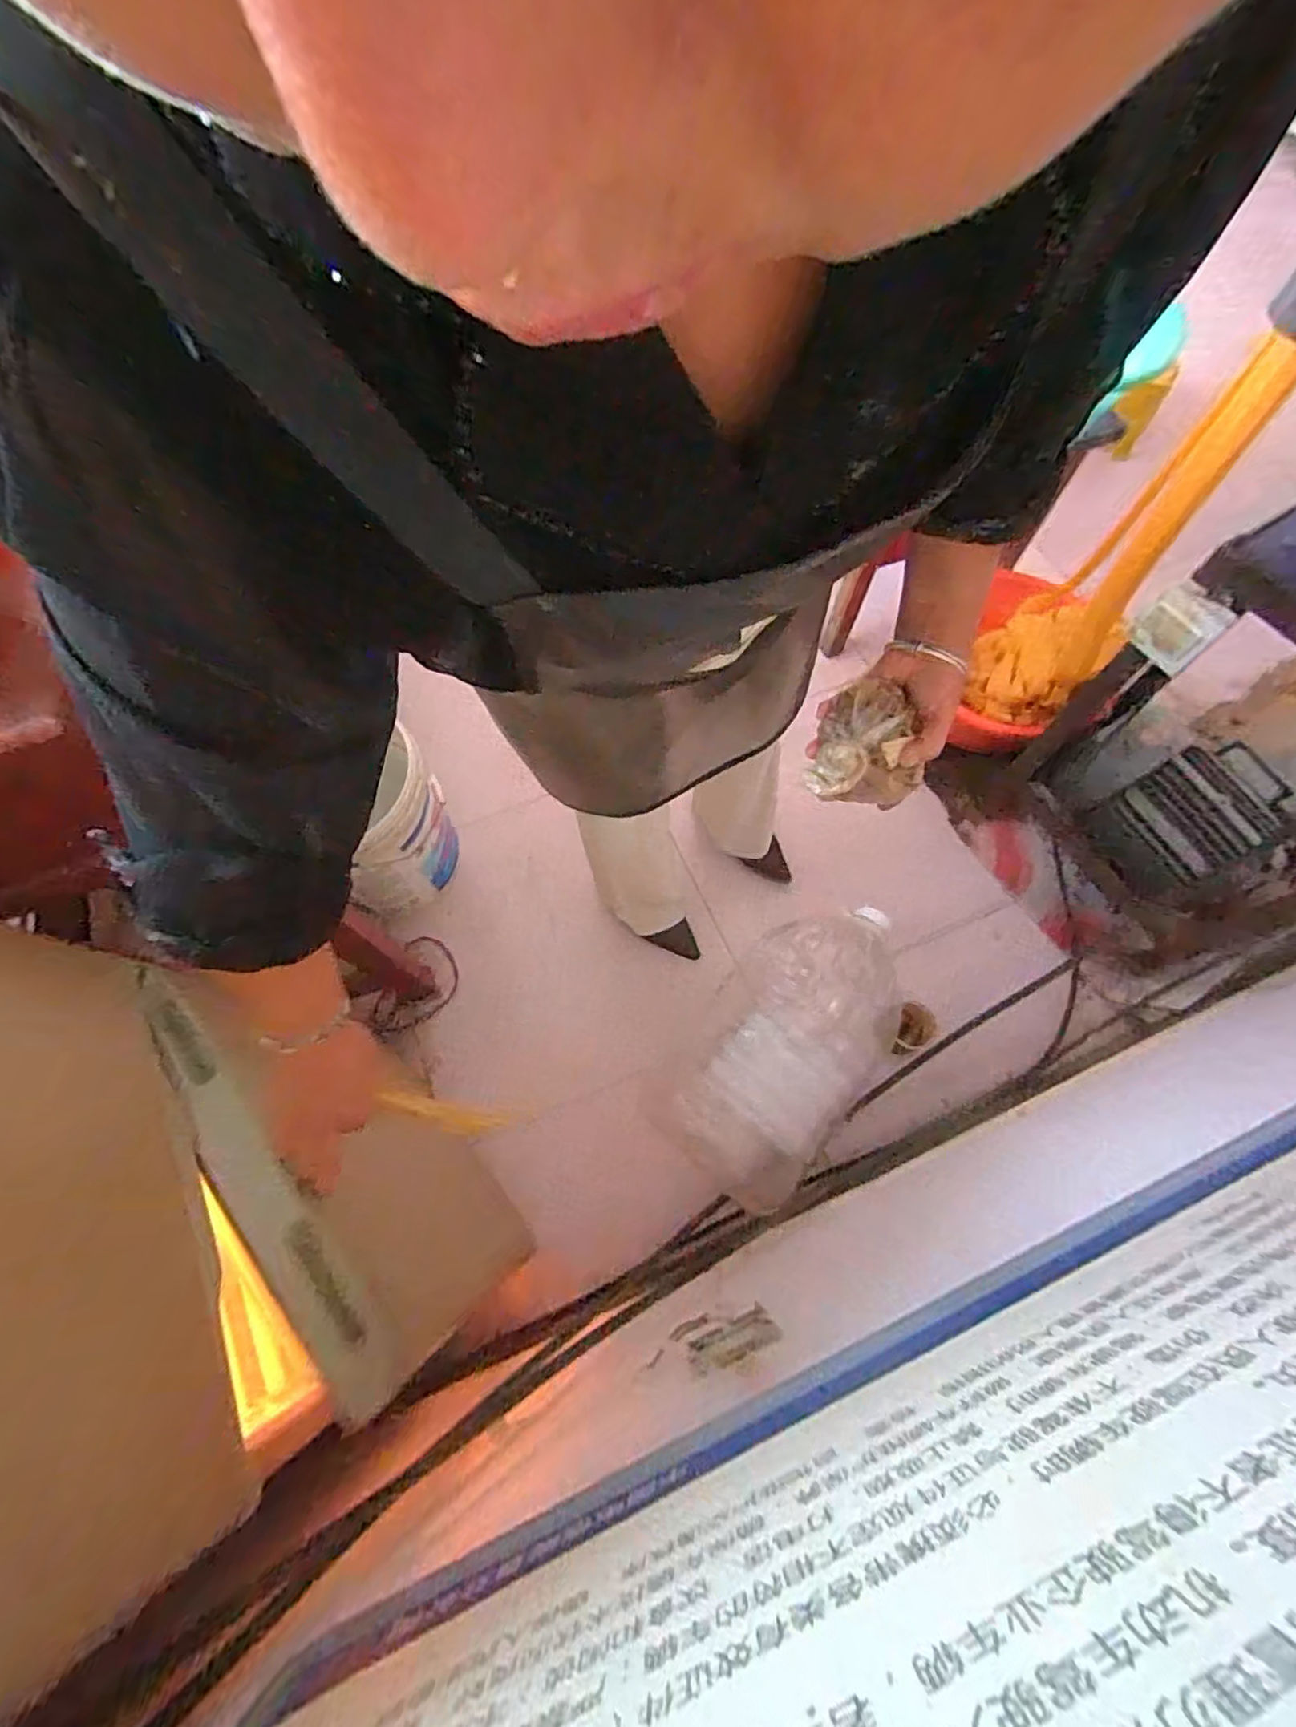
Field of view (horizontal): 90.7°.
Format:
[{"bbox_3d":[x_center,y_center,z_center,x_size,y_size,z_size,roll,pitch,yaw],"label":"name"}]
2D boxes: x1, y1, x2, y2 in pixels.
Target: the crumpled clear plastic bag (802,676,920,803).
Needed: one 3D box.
[{"bbox_3d":[0.192,-0.102,0.569,0.083,0.074,0.071,9,67,4],"label":"crumpled clear plastic bag"}]

